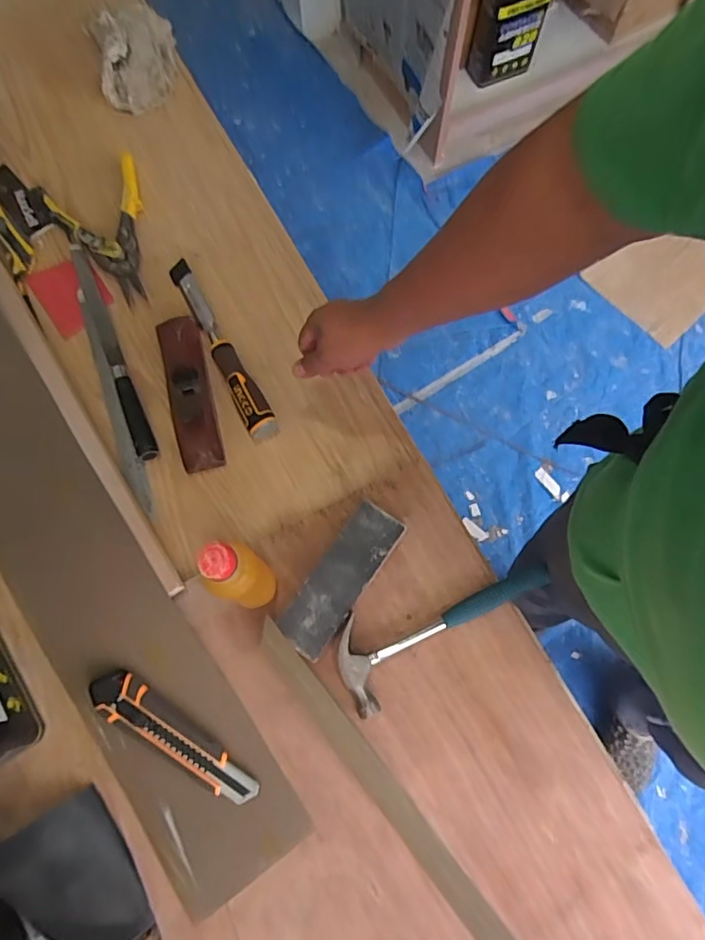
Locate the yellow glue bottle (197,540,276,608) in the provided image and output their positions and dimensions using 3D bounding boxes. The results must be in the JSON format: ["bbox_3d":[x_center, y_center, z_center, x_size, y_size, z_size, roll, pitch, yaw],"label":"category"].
[{"bbox_3d":[-0.102,0.106,0.538,0.050,0.180,0.050,30,76,9],"label":"yellow glue bottle"}]

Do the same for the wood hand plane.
[{"bbox_3d":[-0.198,-0.099,0.674,0.055,0.042,0.198,-15,74,-4],"label":"wood hand plane"}]

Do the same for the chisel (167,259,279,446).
[{"bbox_3d":[-0.169,-0.163,0.704,0.034,0.027,0.275,-27,75,-8],"label":"chisel"}]

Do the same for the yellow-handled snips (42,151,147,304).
[{"bbox_3d":[-0.320,-0.321,0.752,0.128,0.019,0.210,-27,75,-8],"label":"yellow-handled snips"}]

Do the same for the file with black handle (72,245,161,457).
[{"bbox_3d":[-0.309,-0.158,0.708,0.024,0.018,0.325,-23,75,-7],"label":"file with black handle"}]

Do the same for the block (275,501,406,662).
[{"bbox_3d":[-0.011,0.119,0.615,0.056,0.021,0.172,34,76,10],"label":"block"}]

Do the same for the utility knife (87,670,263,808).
[{"bbox_3d":[-0.180,0.270,0.560,0.191,0.022,0.043,33,76,10],"label":"utility knife"}]

